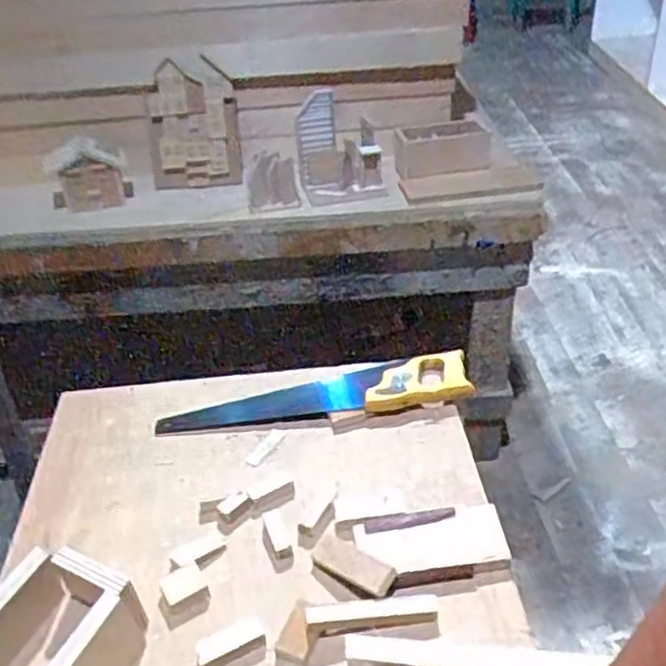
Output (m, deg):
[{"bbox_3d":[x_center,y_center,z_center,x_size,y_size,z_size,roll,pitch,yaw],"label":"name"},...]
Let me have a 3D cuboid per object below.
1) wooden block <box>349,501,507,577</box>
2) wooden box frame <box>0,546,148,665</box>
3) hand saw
[{"bbox_3d":[0.102,0.217,0.728,0.150,0.020,0.064,-11,37,-7],"label":"wooden block"},{"bbox_3d":[-0.248,0.264,0.641,0.124,0.076,0.106,15,41,24],"label":"wooden box frame"},{"bbox_3d":[-0.021,0.074,0.929,0.399,0.034,0.086,-6,37,-2],"label":"hand saw"}]

